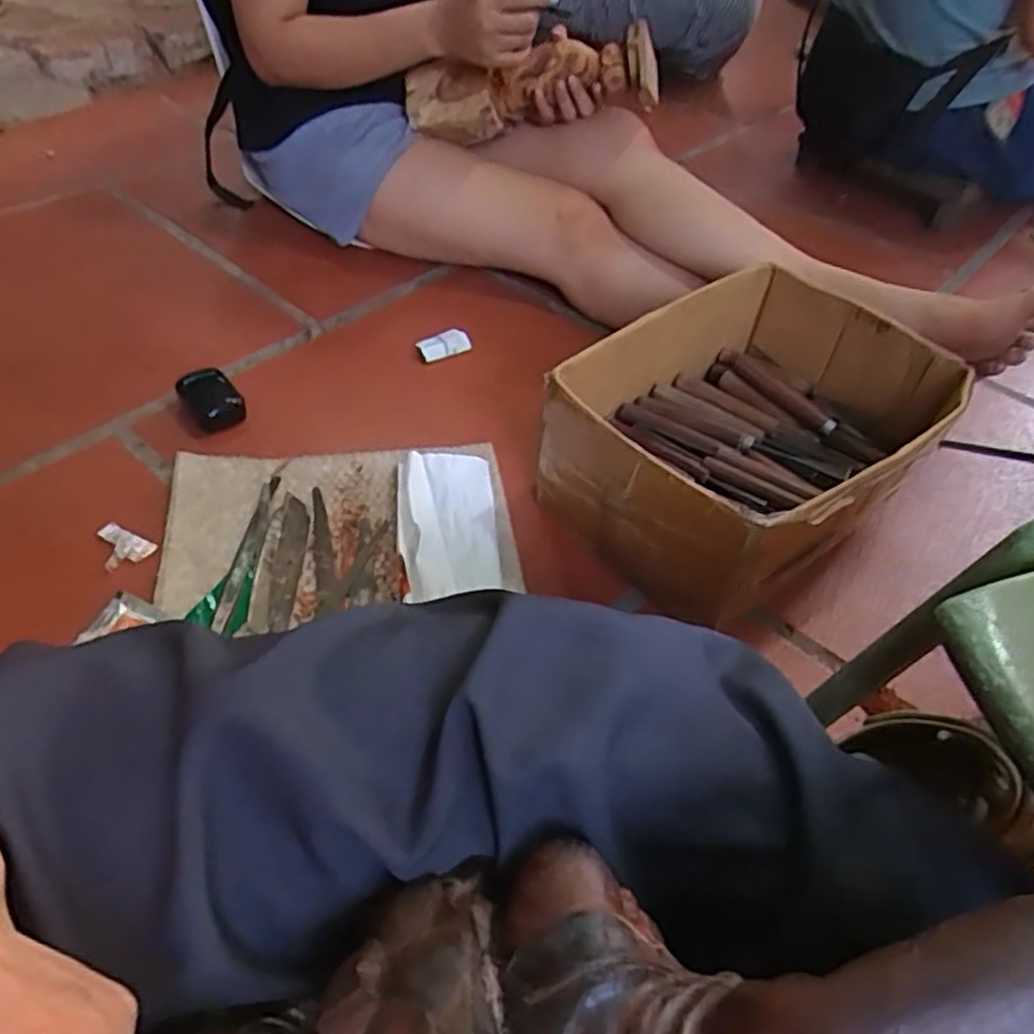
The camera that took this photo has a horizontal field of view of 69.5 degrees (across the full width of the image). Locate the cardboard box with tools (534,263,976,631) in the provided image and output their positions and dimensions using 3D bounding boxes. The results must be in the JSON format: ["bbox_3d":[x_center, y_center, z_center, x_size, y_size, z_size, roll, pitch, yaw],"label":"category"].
[{"bbox_3d":[0.209,-0.069,0.680,0.315,0.148,0.245,-27,56,-27],"label":"cardboard box with tools"}]

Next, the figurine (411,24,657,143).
[{"bbox_3d":[0.013,-0.519,0.899,0.301,0.100,0.089,-4,46,16],"label":"figurine"}]

